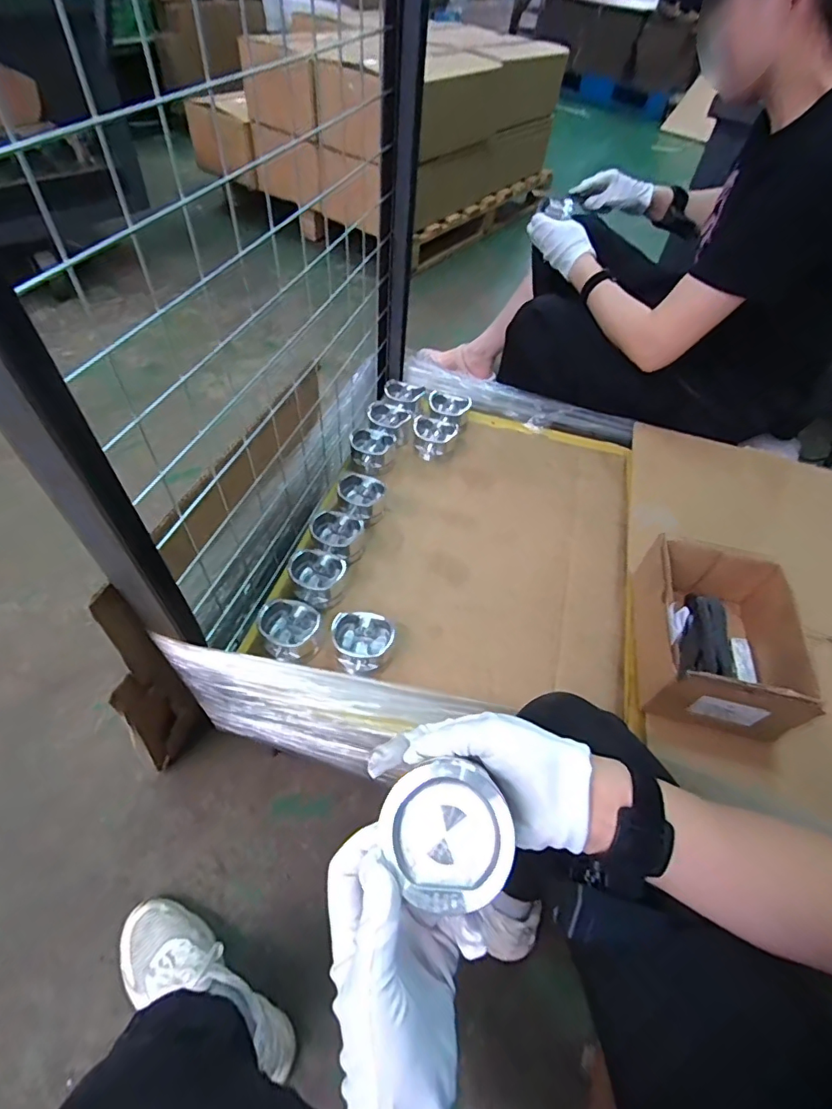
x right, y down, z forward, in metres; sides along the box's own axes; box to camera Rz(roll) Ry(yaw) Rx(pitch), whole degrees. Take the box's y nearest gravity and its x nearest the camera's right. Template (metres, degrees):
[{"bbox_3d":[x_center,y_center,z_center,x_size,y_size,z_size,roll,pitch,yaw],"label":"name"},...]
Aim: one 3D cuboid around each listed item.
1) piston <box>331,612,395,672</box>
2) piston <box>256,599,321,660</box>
[{"bbox_3d":[-0.066,0.111,0.648,0.077,0.047,0.077,-12,54,-14],"label":"piston"},{"bbox_3d":[-0.162,0.095,0.657,0.071,0.045,0.078,2,52,-3],"label":"piston"}]

